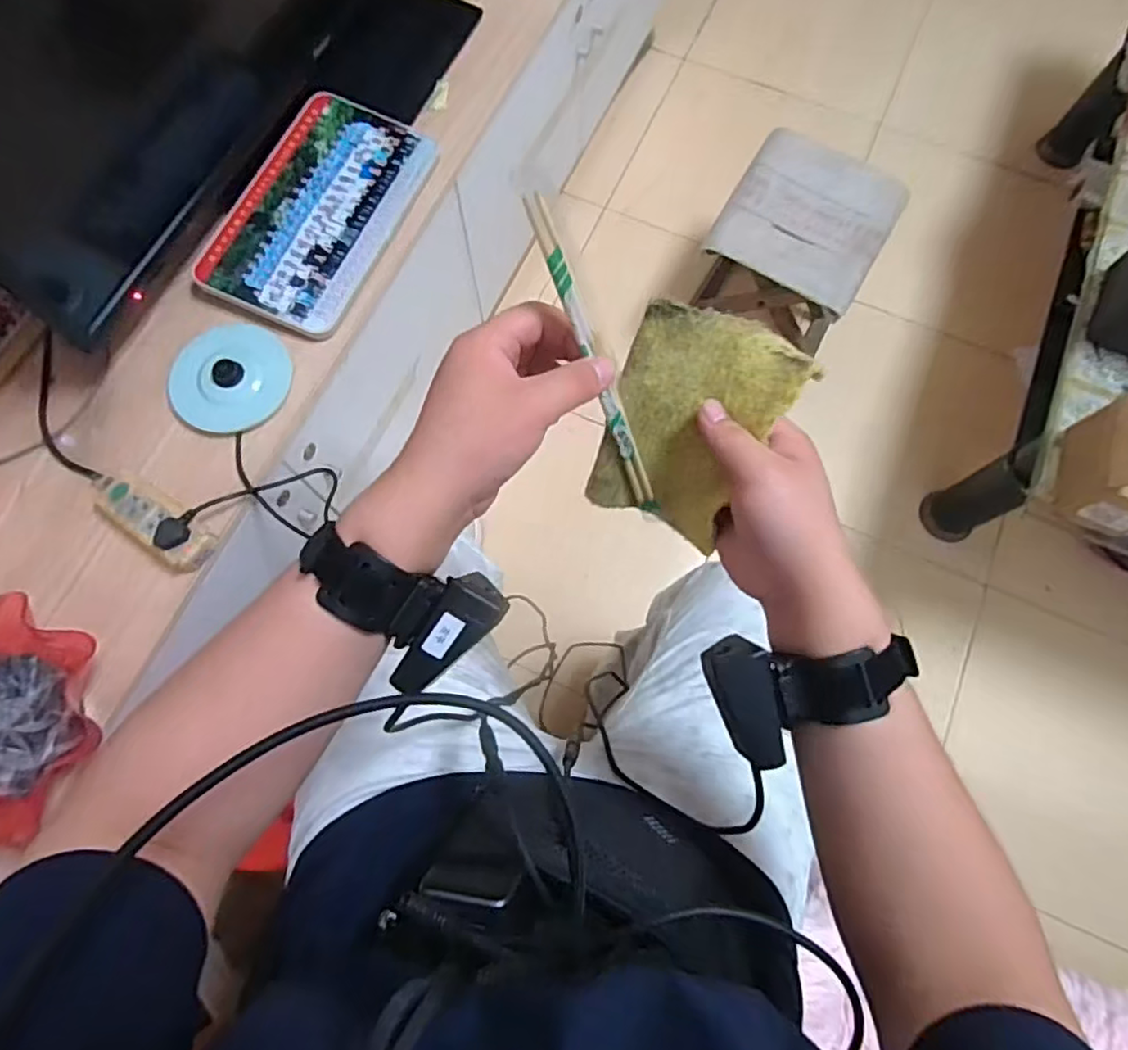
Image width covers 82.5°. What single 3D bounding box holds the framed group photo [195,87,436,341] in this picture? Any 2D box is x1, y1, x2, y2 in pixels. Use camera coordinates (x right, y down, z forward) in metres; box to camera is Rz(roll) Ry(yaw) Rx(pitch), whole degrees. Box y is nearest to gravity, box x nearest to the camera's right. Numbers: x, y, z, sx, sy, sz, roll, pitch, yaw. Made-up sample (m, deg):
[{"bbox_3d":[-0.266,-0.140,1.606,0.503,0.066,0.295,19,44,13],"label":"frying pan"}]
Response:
[{"bbox_3d":[-0.335,-0.436,0.888,0.193,0.012,0.356,25,74,-5],"label":"framed group photo"}]

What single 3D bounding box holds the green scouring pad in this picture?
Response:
[{"bbox_3d":[0.071,-0.055,0.378,0.091,0.031,0.130,23,119,0],"label":"green scouring pad"}]

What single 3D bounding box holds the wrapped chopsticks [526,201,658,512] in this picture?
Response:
[{"bbox_3d":[0.021,-0.081,0.358,0.011,0.200,0.006,-31,37,-7],"label":"wrapped chopsticks"}]

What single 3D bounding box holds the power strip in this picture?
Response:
[{"bbox_3d":[-0.490,-0.005,0.763,0.156,0.043,0.060,32,78,9],"label":"power strip"}]

